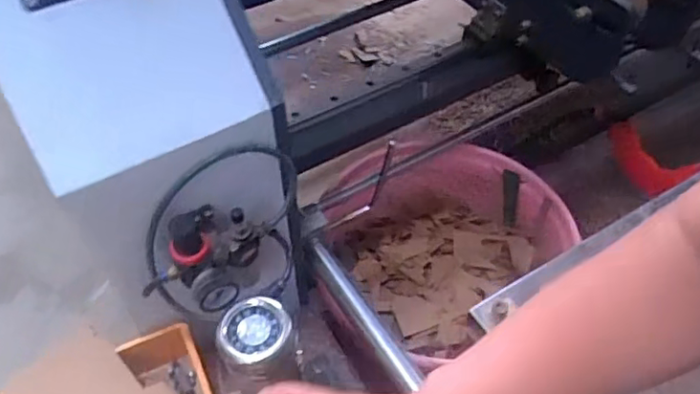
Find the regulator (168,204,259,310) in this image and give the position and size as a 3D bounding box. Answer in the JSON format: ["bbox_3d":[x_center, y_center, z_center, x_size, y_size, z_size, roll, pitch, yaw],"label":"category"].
[{"bbox_3d":[-0.135,0.056,0.591,0.079,0.069,0.086,10,53,8],"label":"regulator"}]

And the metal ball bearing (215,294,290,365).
[{"bbox_3d":[-0.085,0.117,0.542,0.061,0.013,0.061,-2,52,-1],"label":"metal ball bearing"}]

